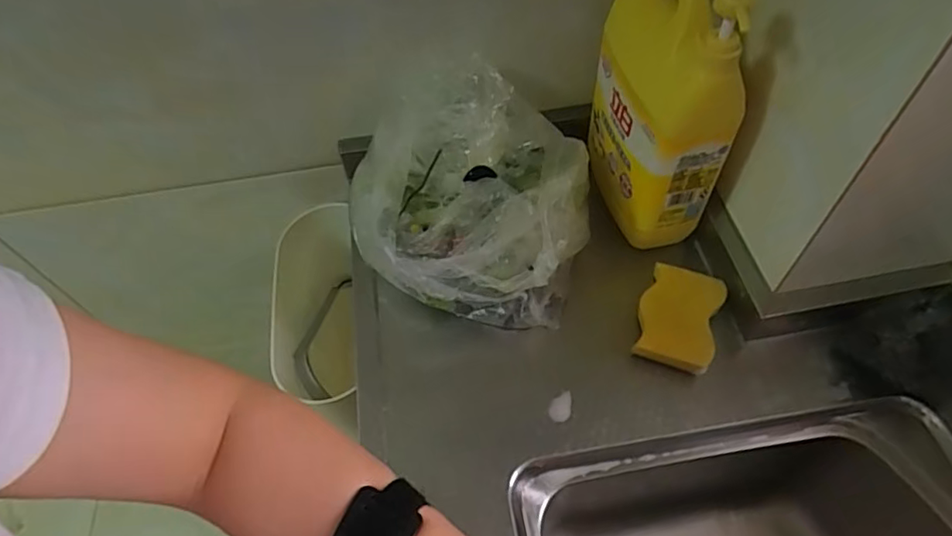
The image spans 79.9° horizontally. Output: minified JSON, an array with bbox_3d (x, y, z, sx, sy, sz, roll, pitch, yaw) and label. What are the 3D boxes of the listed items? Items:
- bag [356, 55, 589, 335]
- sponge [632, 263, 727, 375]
[{"bbox_3d":[-0.010,-0.064,0.567,0.230,0.158,0.180,1,56,5],"label":"bag"},{"bbox_3d":[0.200,0.050,0.563,0.072,0.043,0.102,18,58,15],"label":"sponge"}]

